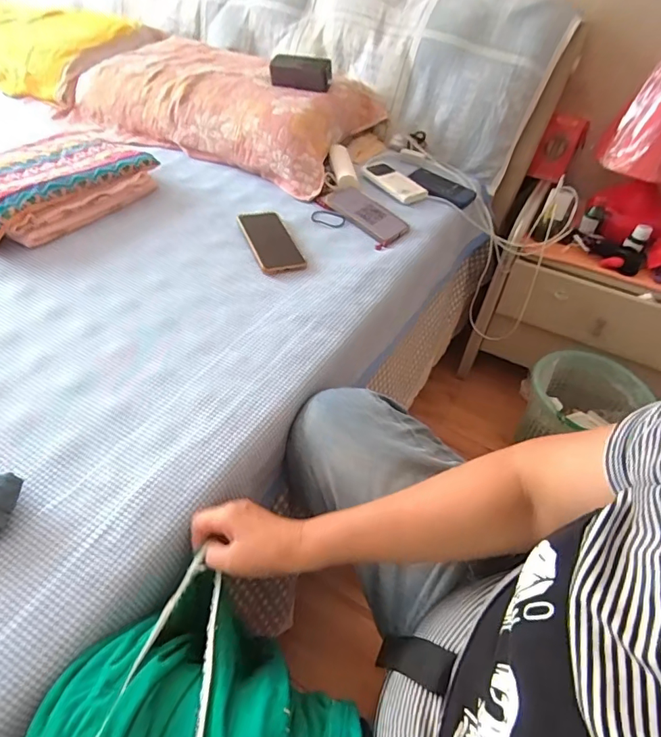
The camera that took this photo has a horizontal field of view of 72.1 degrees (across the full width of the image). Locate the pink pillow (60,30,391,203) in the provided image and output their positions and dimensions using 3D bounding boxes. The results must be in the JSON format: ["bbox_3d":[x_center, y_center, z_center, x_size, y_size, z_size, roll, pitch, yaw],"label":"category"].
[{"bbox_3d":[-0.255,-0.632,1.071,0.680,0.124,0.353,23,49,16],"label":"pink pillow"}]

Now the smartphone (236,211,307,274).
[{"bbox_3d":[-0.104,-0.224,0.785,0.075,0.016,0.171,-14,50,-19],"label":"smartphone"}]

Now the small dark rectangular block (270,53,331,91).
[{"bbox_3d":[-0.065,-0.646,0.989,0.135,0.050,0.049,16,47,9],"label":"small dark rectangular block"}]

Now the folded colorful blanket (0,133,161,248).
[{"bbox_3d":[-0.521,-0.332,0.816,0.245,0.072,0.347,26,49,18],"label":"folded colorful blanket"}]

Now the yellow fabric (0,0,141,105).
[{"bbox_3d":[-0.829,-0.900,1.268,0.553,0.149,0.360,21,48,14],"label":"yellow fabric"}]

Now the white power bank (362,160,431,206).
[{"bbox_3d":[0.137,-0.399,0.967,0.074,0.021,0.159,-25,54,-27],"label":"white power bank"}]

